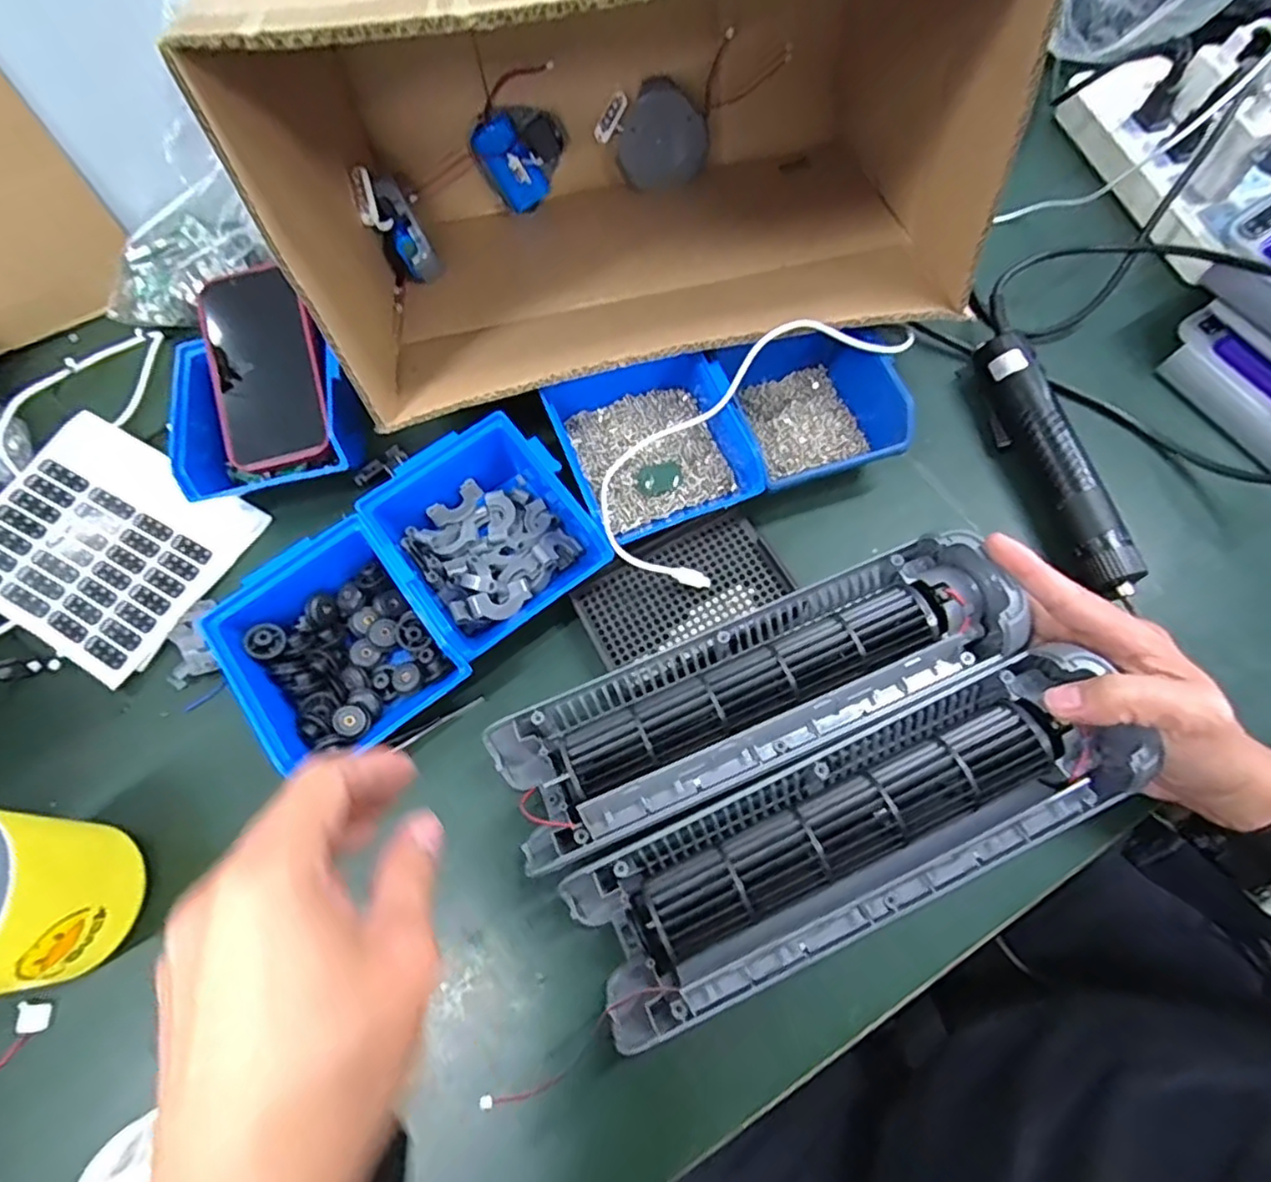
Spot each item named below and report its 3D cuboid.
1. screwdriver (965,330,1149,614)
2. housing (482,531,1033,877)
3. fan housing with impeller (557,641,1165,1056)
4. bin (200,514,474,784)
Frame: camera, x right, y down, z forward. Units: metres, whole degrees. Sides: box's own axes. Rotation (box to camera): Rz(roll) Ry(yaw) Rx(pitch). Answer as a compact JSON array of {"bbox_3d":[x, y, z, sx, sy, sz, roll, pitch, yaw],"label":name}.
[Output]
[{"bbox_3d":[0.283,-0.089,0.459,0.032,0.041,0.202,-15,67,-3],"label":"screwdriver"},{"bbox_3d":[0.068,0.059,0.386,0.301,0.056,0.083,-24,71,-3],"label":"housing"},{"bbox_3d":[0.114,0.129,0.353,0.299,0.045,0.086,-25,72,-4],"label":"fan housing with impeller"},{"bbox_3d":[-0.186,0.036,0.429,0.117,0.070,0.143,-38,71,-9],"label":"bin"}]

